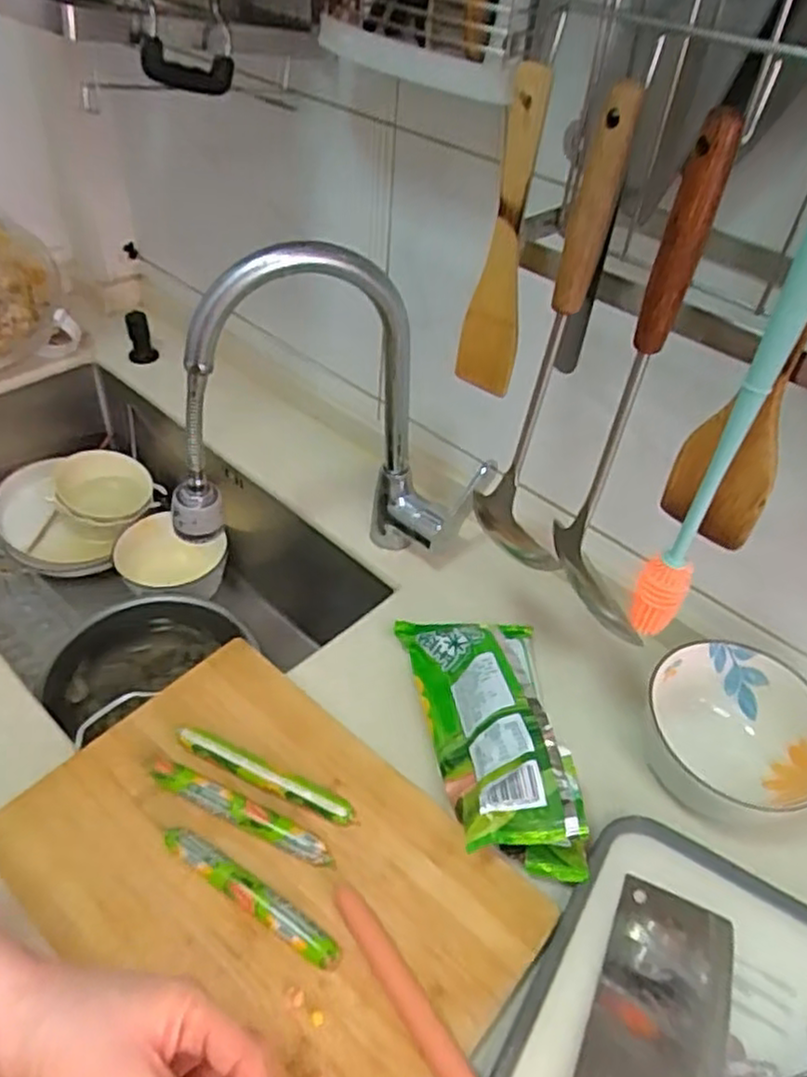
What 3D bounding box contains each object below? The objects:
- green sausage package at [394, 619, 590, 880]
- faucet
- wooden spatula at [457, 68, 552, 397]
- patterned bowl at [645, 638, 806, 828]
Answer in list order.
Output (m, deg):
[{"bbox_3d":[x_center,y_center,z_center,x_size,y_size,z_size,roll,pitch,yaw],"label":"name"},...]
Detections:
[{"bbox_3d":[0.072,0.151,0.593,0.122,0.062,0.235,-2,44,-7],"label":"green sausage package"},{"bbox_3d":[-0.084,-0.104,0.670,0.268,0.327,0.065,-3,45,-8],"label":"faucet"},{"bbox_3d":[0.064,-0.191,0.475,0.042,0.203,0.015,27,45,24],"label":"wooden spatula"},{"bbox_3d":[0.280,0.163,0.607,0.131,0.069,0.144,3,44,-2],"label":"patterned bowl"}]

